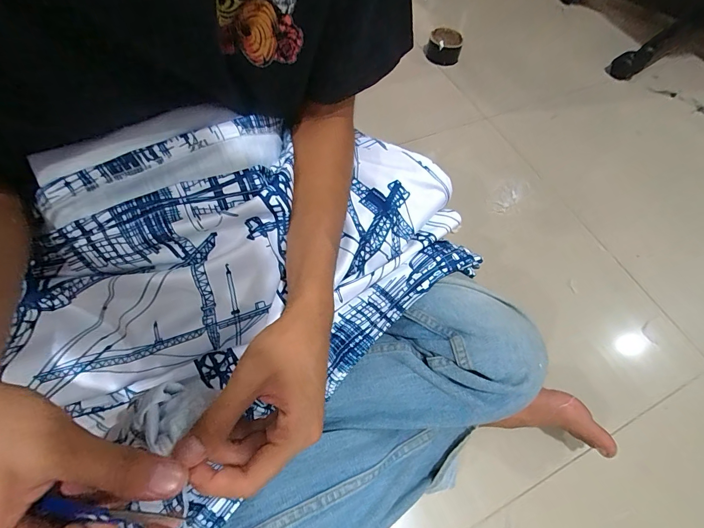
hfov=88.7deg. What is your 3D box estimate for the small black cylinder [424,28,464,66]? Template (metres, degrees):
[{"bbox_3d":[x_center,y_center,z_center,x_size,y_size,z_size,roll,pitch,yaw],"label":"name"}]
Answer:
[{"bbox_3d":[0.229,-0.545,0.906,0.088,0.055,0.080,15,61,5],"label":"small black cylinder"}]

